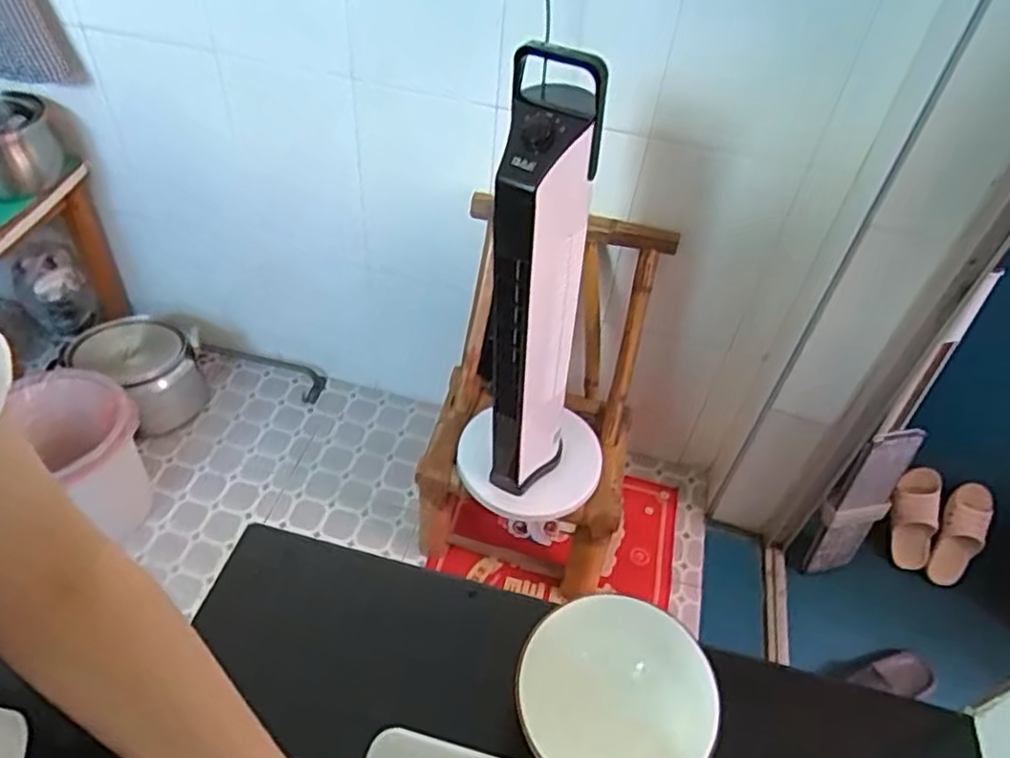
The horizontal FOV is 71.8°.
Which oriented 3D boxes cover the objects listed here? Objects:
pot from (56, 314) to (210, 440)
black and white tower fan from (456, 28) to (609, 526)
[{"bbox_3d":[-0.794,-0.004,1.539,0.231,0.203,0.194,19,48,12],"label":"pot"},{"bbox_3d":[0.070,-0.083,0.992,0.226,0.735,0.186,2,47,-4],"label":"black and white tower fan"}]

